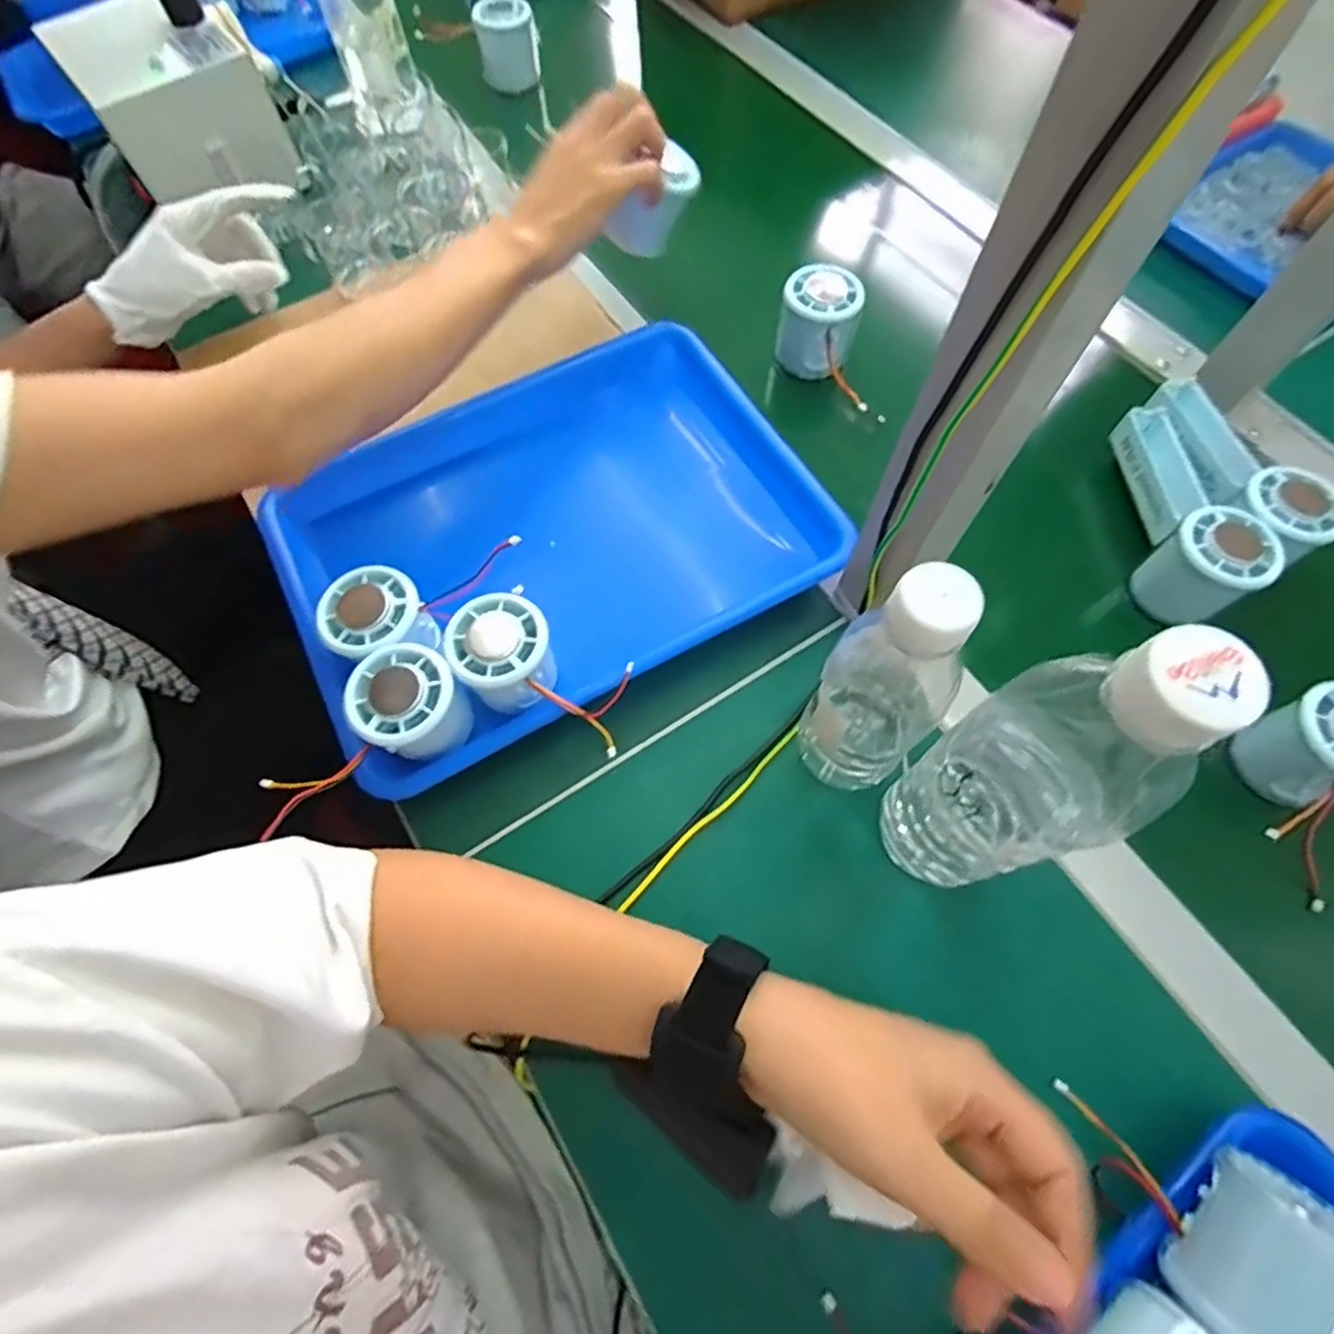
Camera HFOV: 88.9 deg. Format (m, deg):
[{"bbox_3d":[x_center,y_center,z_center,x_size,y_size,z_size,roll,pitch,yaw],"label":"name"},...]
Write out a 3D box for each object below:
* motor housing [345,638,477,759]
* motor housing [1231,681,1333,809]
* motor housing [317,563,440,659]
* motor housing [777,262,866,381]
[{"bbox_3d":[-0.142,0.021,0.378,0.057,0.045,0.060,0,65,-1],"label":"motor housing"},{"bbox_3d":[0.364,0.046,0.378,0.062,0.056,0.054,-18,67,-9],"label":"motor housing"},{"bbox_3d":[-0.170,-0.027,0.399,0.054,0.036,0.052,0,65,-1],"label":"motor housing"},{"bbox_3d":[0.116,-0.262,0.523,0.055,0.063,0.055,0,65,-1],"label":"motor housing"}]

